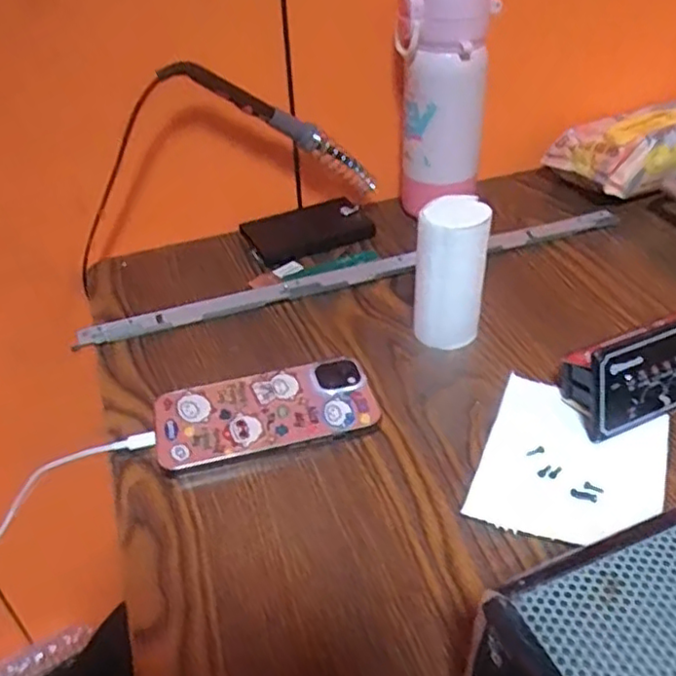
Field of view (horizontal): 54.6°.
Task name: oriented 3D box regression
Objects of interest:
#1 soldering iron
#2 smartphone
[{"bbox_3d":[-0.042,-0.163,0.515,0.038,0.028,0.237,30,10,34],"label":"soldering iron"},{"bbox_3d":[-0.048,0.049,0.434,0.142,0.016,0.064,-11,39,-10],"label":"smartphone"}]

